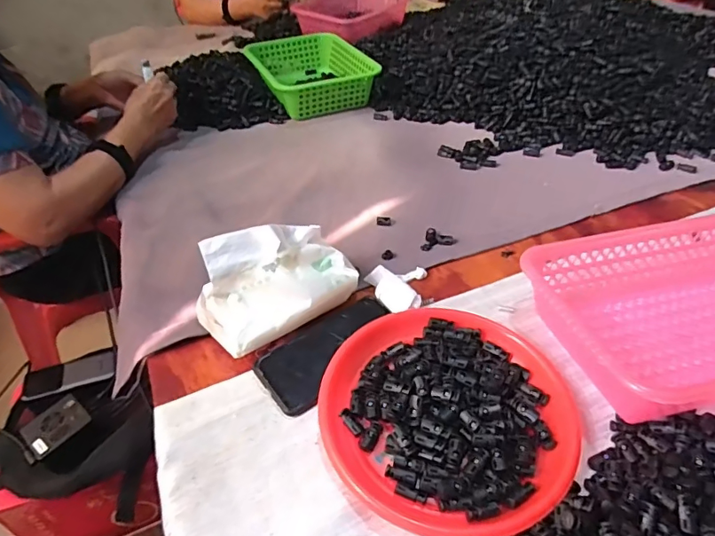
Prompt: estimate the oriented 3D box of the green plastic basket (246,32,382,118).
[{"bbox_3d":[-0.097,-0.410,1.044,0.216,0.073,0.269,-18,45,-17],"label":"green plastic basket"}]

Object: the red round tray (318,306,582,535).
[{"bbox_3d":[0.083,0.130,0.465,0.222,0.027,0.218,-1,42,1],"label":"red round tray"}]

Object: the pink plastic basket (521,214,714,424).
[{"bbox_3d":[0.342,0.044,0.519,0.302,0.074,0.206,-8,43,-6],"label":"pink plastic basket"}]

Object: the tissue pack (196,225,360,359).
[{"bbox_3d":[-0.090,0.014,0.546,0.167,0.100,0.089,-28,48,-26],"label":"tissue pack"}]

